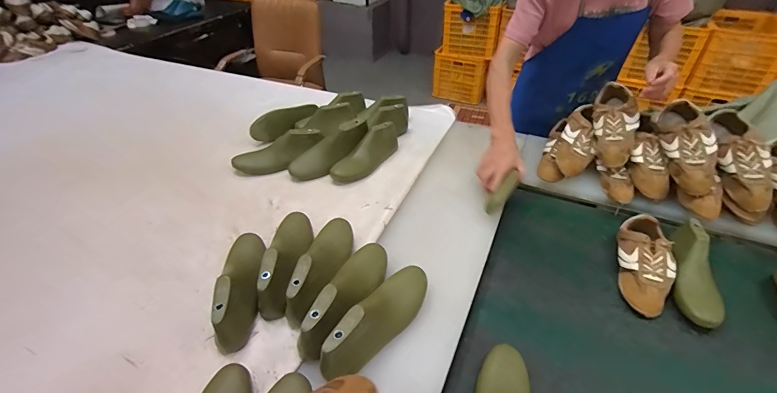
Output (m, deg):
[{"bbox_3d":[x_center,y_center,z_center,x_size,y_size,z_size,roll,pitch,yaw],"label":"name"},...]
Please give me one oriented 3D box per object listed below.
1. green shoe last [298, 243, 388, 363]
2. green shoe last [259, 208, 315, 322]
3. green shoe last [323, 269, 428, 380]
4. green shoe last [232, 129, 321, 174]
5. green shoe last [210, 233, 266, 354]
[{"bbox_3d":[-0.069,0.173,0.709,0.074,0.089,0.269,13,41,17],"label":"green shoe last"},{"bbox_3d":[-0.207,0.112,0.782,0.082,0.082,0.258,-3,39,-2],"label":"green shoe last"},{"bbox_3d":[-0.011,0.206,0.669,0.077,0.086,0.271,20,44,24],"label":"green shoe last"},{"bbox_3d":[-0.311,-0.124,1.094,0.258,0.077,0.077,-26,43,-8],"label":"green shoe last"},{"bbox_3d":[-0.287,0.157,0.744,0.078,0.094,0.267,-8,40,-8],"label":"green shoe last"}]

